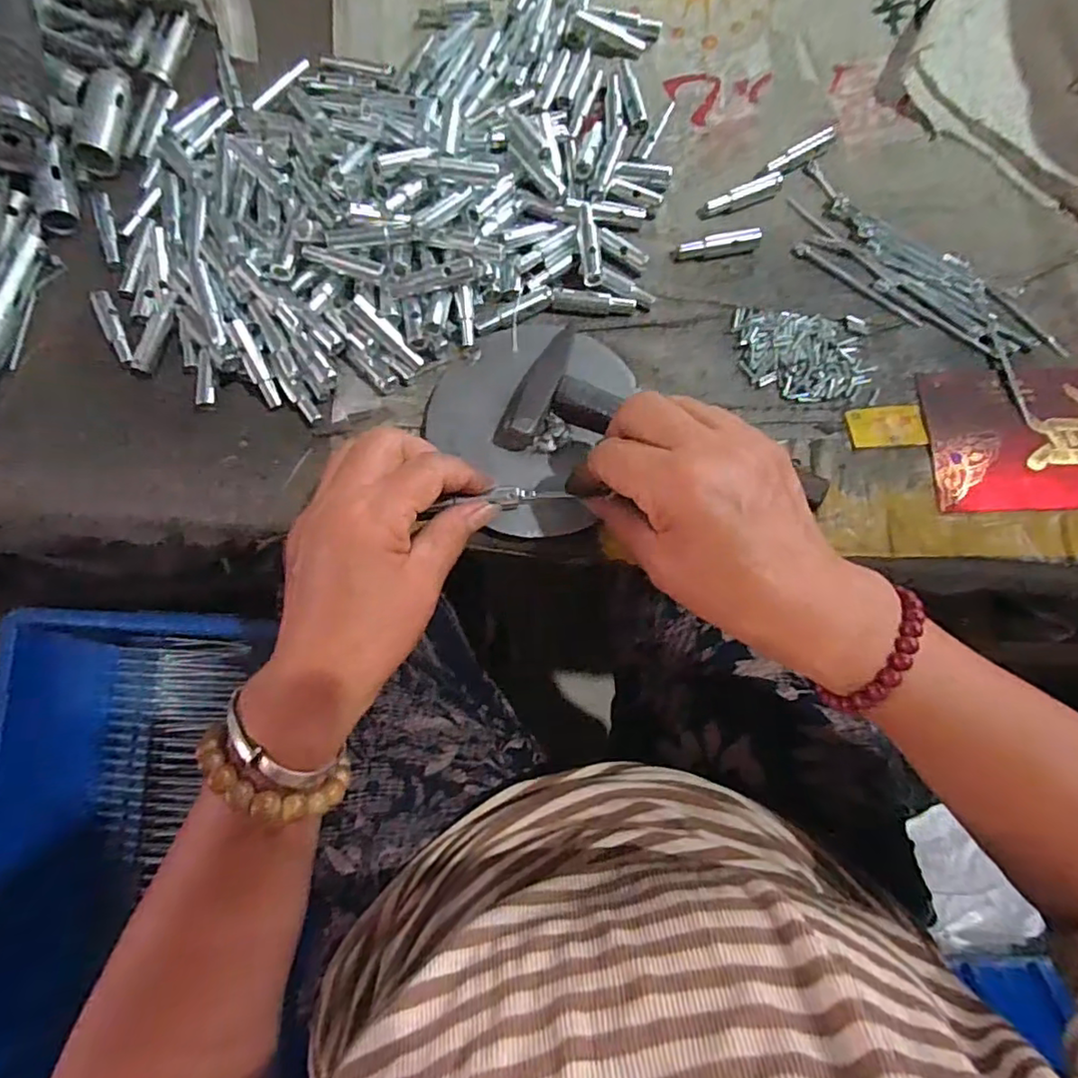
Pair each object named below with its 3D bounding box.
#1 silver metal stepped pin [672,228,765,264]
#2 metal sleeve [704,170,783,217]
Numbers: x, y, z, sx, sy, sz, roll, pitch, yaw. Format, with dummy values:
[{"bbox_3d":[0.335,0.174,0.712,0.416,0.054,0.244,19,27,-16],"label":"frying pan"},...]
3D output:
[{"bbox_3d":[0.109,-0.180,0.375,0.052,0.012,0.011,-12,79,-3],"label":"silver metal stepped pin"},{"bbox_3d":[0.130,-0.216,0.385,0.050,0.009,0.013,-23,80,-5],"label":"metal sleeve"}]

